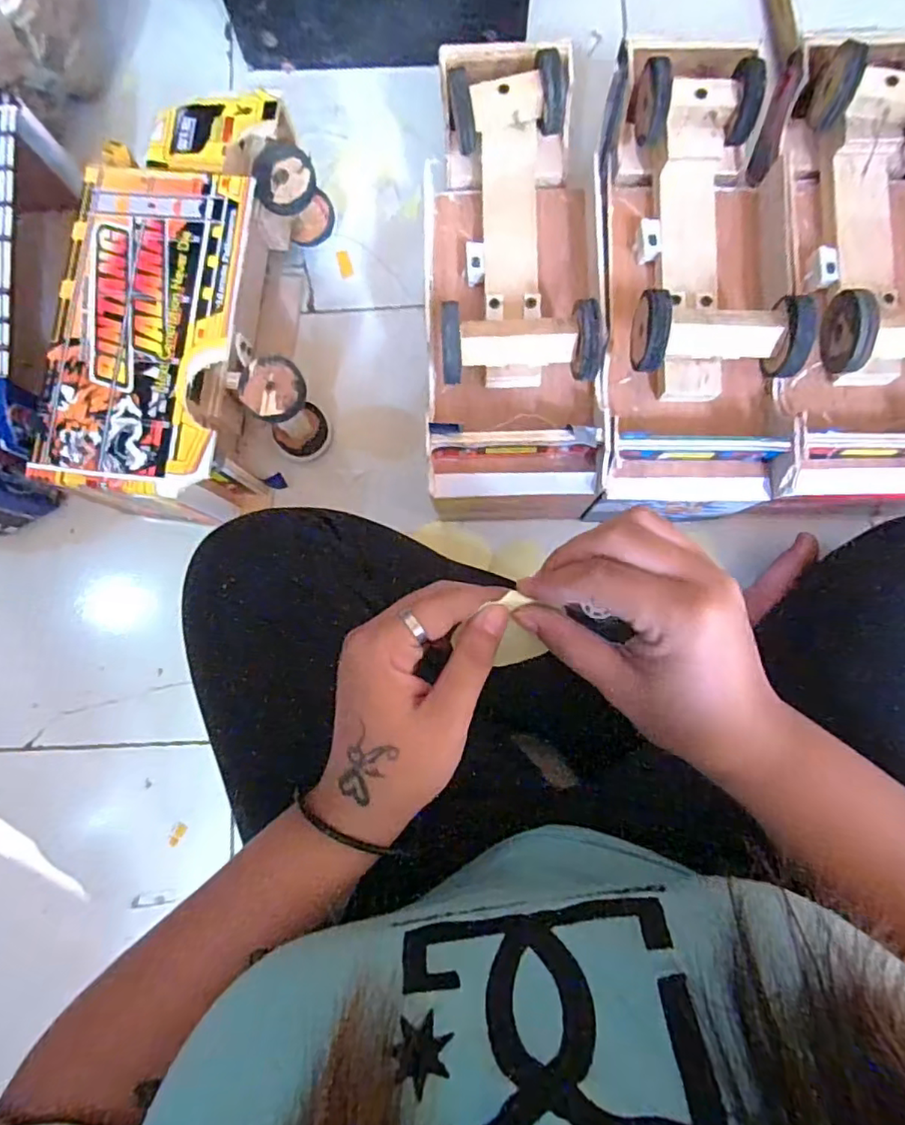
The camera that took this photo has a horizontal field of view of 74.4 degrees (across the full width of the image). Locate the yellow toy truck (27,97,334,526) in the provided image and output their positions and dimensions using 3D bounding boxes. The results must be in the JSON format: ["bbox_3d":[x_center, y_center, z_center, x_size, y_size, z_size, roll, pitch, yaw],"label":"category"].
[{"bbox_3d":[-0.203,-0.206,0.513,0.179,0.135,0.328,6,84,4],"label":"yellow toy truck"}]

